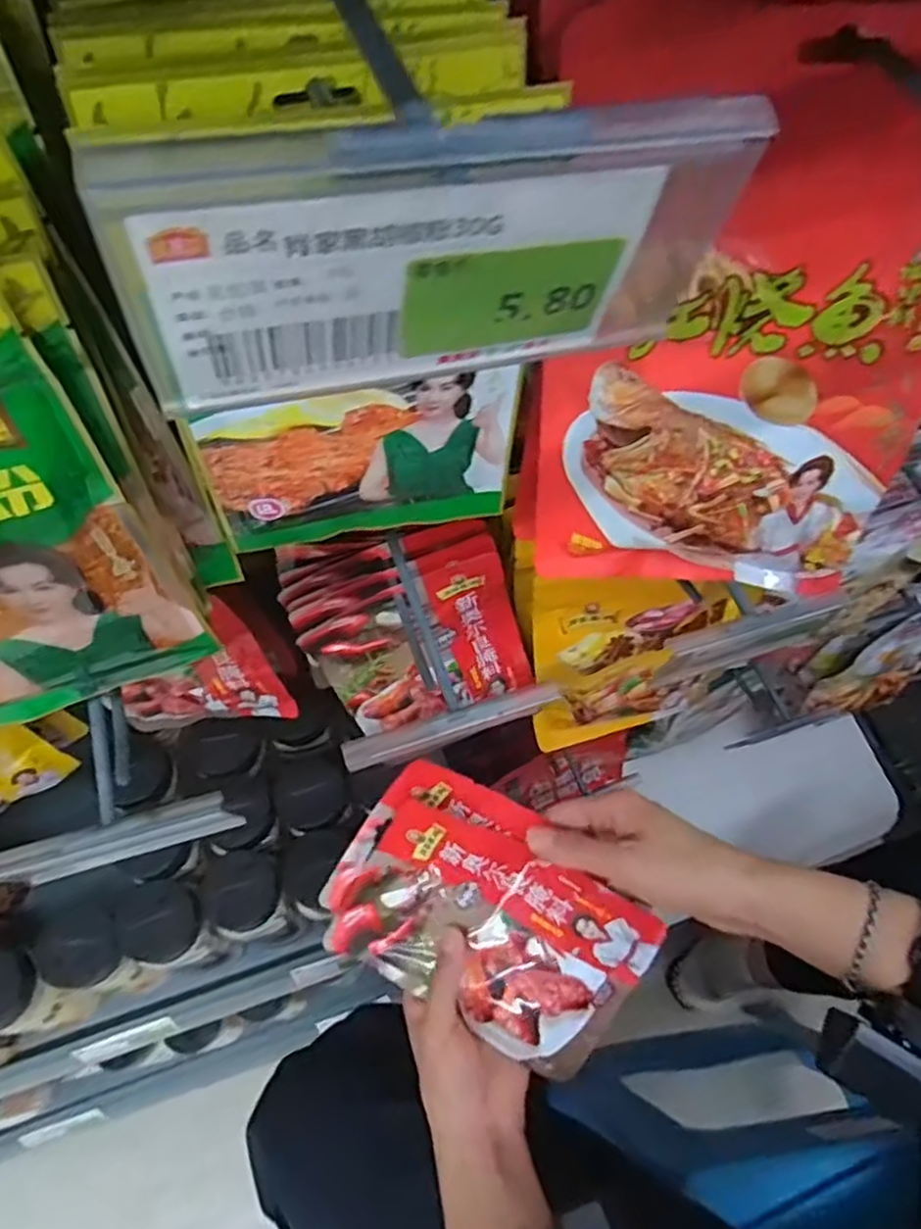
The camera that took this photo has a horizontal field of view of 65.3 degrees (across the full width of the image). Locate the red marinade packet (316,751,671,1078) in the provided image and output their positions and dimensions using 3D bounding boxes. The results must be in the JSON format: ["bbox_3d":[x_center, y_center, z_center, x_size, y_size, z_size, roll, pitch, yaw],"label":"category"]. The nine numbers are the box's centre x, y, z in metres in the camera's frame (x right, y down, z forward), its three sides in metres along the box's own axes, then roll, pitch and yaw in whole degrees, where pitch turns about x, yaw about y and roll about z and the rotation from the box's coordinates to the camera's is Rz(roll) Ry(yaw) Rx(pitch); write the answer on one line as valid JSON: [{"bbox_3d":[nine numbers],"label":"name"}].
[{"bbox_3d":[0.018,0.184,0.433,0.186,0.011,0.132,31,99,1],"label":"red marinade packet"}]

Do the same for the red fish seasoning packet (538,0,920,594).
[{"bbox_3d":[0.111,-0.091,0.278,0.154,0.232,0.027,4,49,8],"label":"red fish seasoning packet"}]

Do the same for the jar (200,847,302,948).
[{"bbox_3d":[-0.160,0.225,0.570,0.051,0.115,0.061,-10,64,-6],"label":"jar"}]

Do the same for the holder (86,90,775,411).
[{"bbox_3d":[-0.004,-0.057,0.117,0.096,0.049,0.009,-13,64,-7],"label":"holder"}]

